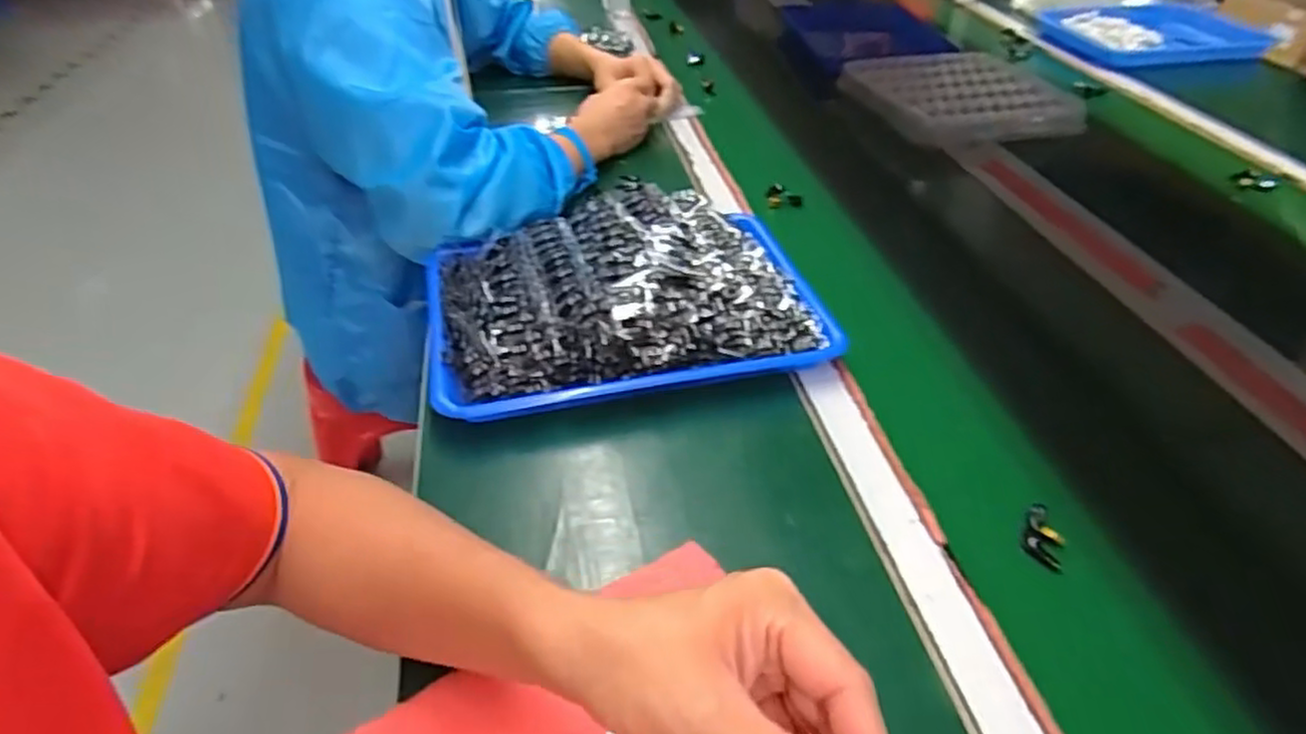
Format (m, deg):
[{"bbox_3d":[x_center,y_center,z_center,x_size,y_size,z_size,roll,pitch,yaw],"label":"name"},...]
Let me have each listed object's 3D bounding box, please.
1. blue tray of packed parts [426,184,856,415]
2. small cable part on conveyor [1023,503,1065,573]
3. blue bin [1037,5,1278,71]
[{"bbox_3d":[-0.027,-0.068,0.656,0.331,0.107,0.224,-7,40,-12],"label":"blue tray of packed parts"},{"bbox_3d":[0.259,0.112,0.493,0.024,0.014,0.046,16,43,19],"label":"small cable part on conveyor"},{"bbox_3d":[0.859,-0.576,1.283,0.301,0.042,0.258,-1,40,0],"label":"blue bin"}]

